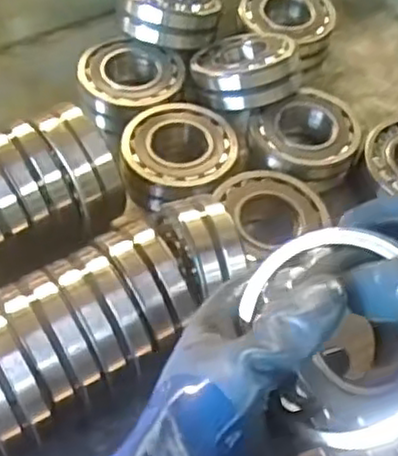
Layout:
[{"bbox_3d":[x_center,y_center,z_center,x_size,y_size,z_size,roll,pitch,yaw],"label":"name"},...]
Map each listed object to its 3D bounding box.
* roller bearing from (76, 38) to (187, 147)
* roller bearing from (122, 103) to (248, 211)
[{"bbox_3d":[-0.081,-0.156,0.787,0.114,0.044,0.118,2,54,-2],"label":"roller bearing"},{"bbox_3d":[-0.016,-0.078,0.735,0.116,0.046,0.128,17,55,9],"label":"roller bearing"}]

